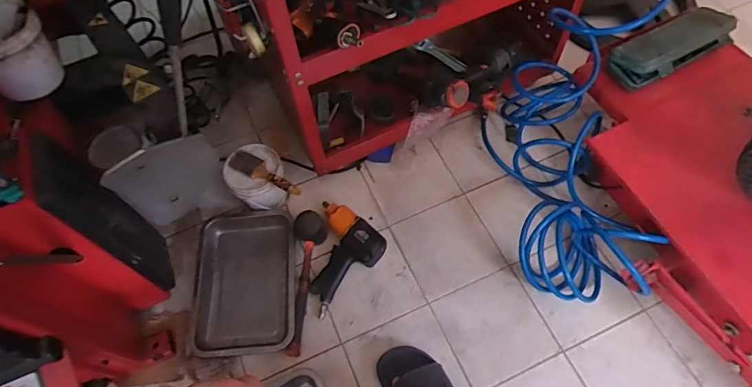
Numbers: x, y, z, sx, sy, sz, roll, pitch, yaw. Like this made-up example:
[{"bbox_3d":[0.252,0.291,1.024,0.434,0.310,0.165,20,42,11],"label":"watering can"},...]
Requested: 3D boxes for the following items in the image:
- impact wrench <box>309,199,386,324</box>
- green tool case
[{"bbox_3d":[-0.097,0.132,1.006,0.160,0.064,0.202,37,69,20],"label":"impact wrench"},{"bbox_3d":[0.654,-0.324,1.021,0.291,0.073,0.120,-31,64,-13],"label":"green tool case"}]

